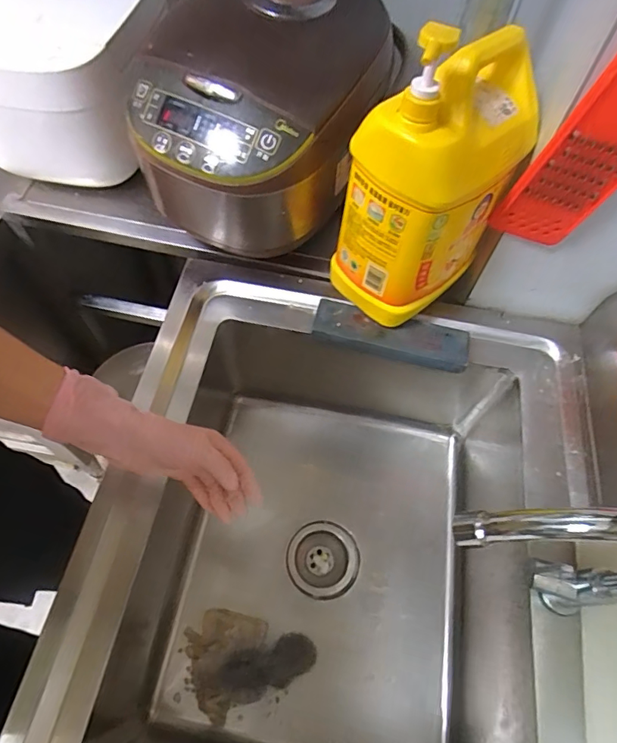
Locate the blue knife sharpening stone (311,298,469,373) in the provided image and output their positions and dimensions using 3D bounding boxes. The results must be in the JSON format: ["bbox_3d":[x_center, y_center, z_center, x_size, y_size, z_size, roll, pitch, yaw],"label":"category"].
[{"bbox_3d":[0.108,-0.047,0.622,0.201,0.032,0.057,13,61,5],"label":"blue knife sharpening stone"}]

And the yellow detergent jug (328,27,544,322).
[{"bbox_3d":[0.145,-0.215,0.529,0.130,0.259,0.212,41,67,18],"label":"yellow detergent jug"}]

